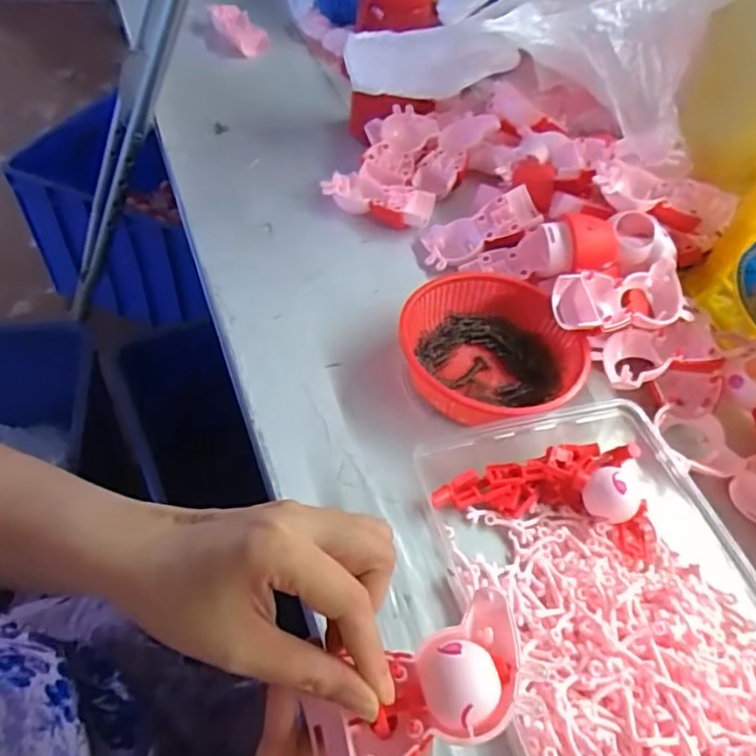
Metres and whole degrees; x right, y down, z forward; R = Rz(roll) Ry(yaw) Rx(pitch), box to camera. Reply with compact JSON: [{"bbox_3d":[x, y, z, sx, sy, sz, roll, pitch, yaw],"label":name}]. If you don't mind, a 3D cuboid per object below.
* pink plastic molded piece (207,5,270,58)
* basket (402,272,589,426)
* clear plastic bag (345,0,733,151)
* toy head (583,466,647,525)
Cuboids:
[{"bbox_3d":[-0.177,-0.451,0.806,0.051,0.022,0.097,-31,71,-20],"label":"pink plastic molded piece"},{"bbox_3d":[0.086,-0.020,0.466,0.138,0.044,0.137,4,50,-4],"label":"basket"},{"bbox_3d":[0.120,-0.296,0.524,0.283,0.140,0.133,1,50,-7],"label":"clear plastic bag"},{"bbox_3d":[0.145,0.073,0.384,0.034,0.032,0.028,33,54,19],"label":"toy head"}]

